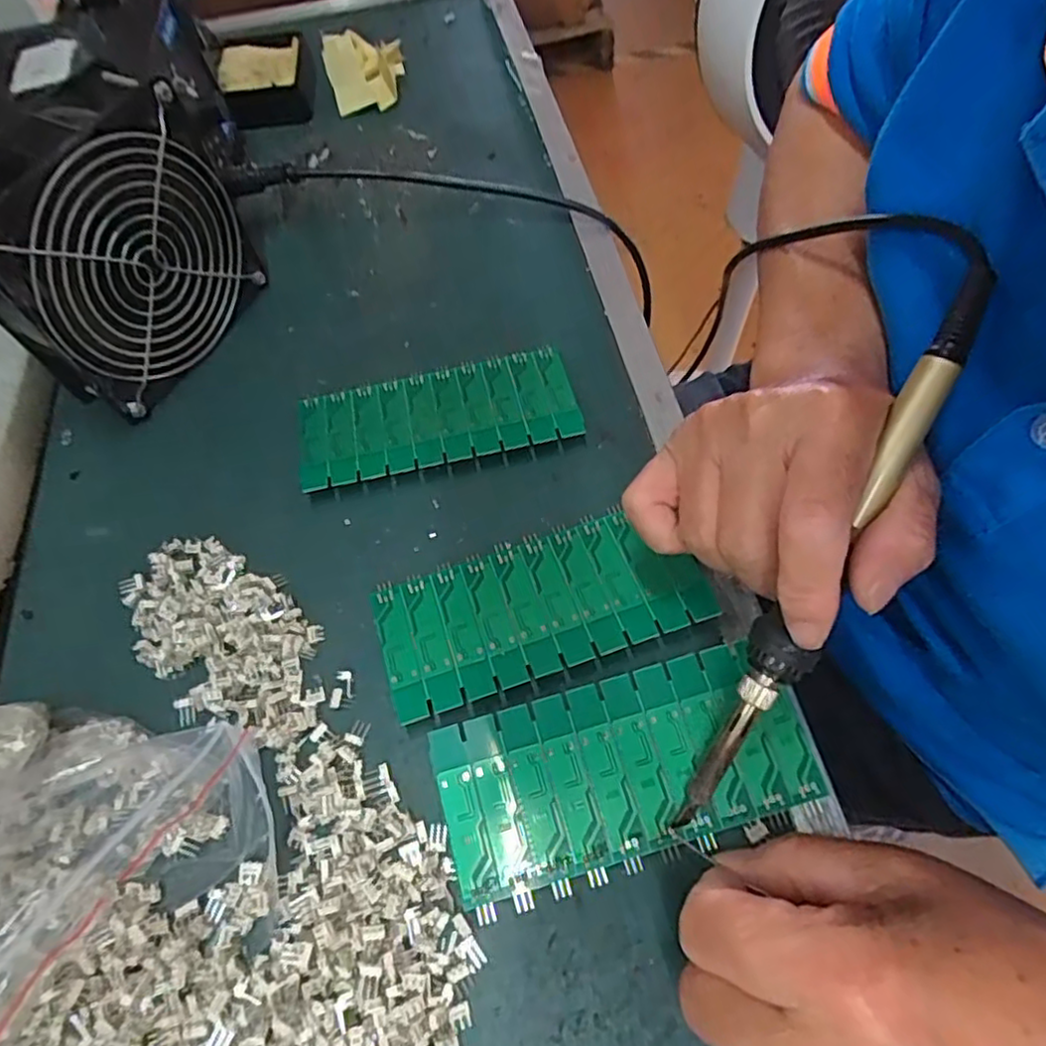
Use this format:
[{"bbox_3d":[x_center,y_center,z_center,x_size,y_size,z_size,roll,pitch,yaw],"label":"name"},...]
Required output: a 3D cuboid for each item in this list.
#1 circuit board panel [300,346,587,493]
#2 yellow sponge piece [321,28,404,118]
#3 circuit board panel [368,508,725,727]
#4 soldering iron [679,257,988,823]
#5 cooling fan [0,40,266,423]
[{"bbox_3d":[-0.043,-0.053,0.338,0.136,0.008,0.061,-13,61,-4],"label":"circuit board panel"},{"bbox_3d":[-0.112,-0.327,0.476,0.053,0.025,0.060,-13,61,-4],"label":"yellow sponge piece"},{"bbox_3d":[0.007,0.035,0.286,0.135,0.004,0.062,-18,62,-7],"label":"circuit board panel"},{"bbox_3d":[0.102,0.016,0.224,0.019,0.015,0.208,29,100,20],"label":"soldering iron"},{"bbox_3d":[-0.196,-0.131,0.326,0.047,0.123,0.121,25,66,17],"label":"cooling fan"}]

